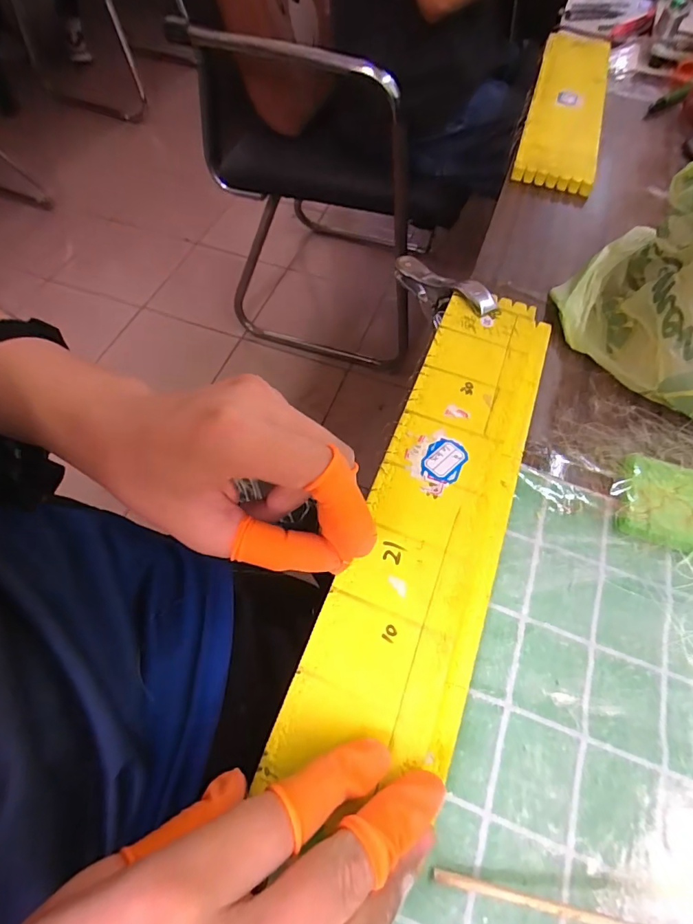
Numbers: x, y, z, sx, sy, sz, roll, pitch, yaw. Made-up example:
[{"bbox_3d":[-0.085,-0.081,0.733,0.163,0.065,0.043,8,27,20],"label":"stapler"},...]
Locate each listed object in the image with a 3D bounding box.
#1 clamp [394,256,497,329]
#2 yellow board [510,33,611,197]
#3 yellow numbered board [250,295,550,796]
[{"bbox_3d":[0.078,-0.140,0.392,0.028,0.036,0.112,-29,43,-18],"label":"clamp"},{"bbox_3d":[0.260,-0.423,0.555,0.081,0.019,0.338,17,61,7],"label":"yellow board"},{"bbox_3d":[0.059,0.017,0.279,0.078,0.013,0.315,21,61,10],"label":"yellow numbered board"}]

